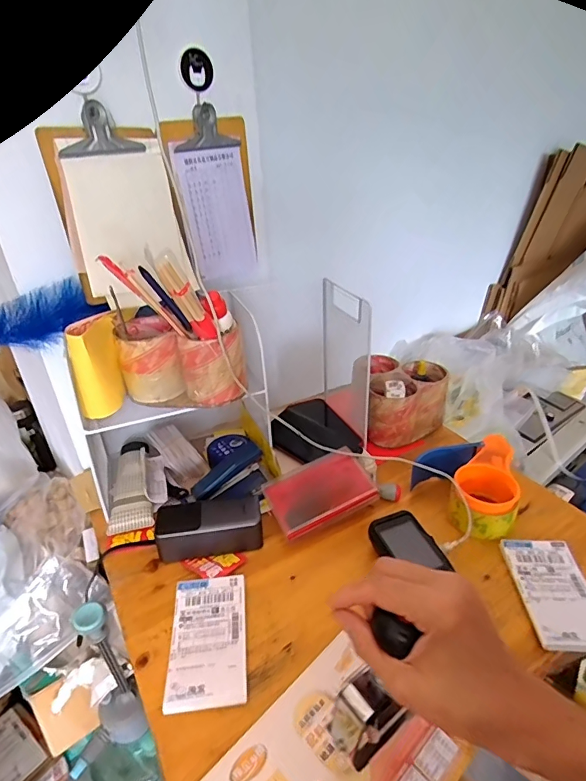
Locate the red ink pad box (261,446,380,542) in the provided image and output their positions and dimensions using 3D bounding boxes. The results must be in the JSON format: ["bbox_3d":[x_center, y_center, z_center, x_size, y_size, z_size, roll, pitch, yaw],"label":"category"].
[{"bbox_3d":[0.037,0.135,0.623,0.136,0.015,0.099,-27,47,-10],"label":"red ink pad box"}]

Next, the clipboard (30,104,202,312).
[{"bbox_3d":[-0.215,-0.235,0.601,0.168,0.224,0.034,-25,19,-34],"label":"clipboard"}]

